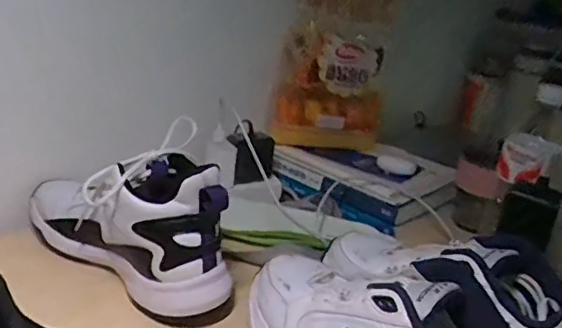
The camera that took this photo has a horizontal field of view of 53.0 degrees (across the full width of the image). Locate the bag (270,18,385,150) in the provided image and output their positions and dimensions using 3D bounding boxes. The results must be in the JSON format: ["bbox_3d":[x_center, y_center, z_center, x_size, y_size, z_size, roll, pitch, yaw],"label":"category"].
[{"bbox_3d":[0.081,-0.120,0.881,0.166,0.180,0.071,8,20,2],"label":"bag"}]

